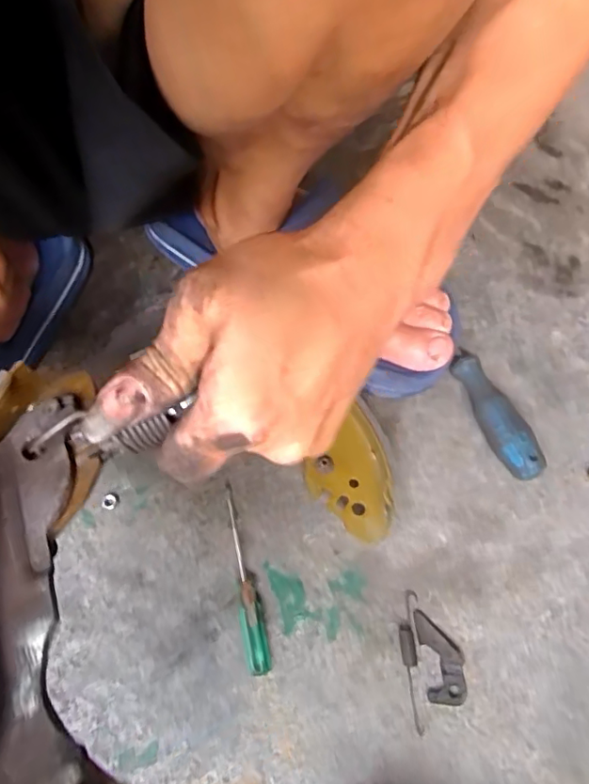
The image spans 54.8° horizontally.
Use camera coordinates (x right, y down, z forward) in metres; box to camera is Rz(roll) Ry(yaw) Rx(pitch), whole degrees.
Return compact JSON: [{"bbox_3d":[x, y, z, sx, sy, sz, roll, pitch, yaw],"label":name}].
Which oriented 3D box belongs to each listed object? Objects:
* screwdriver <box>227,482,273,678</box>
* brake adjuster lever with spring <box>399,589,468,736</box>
[{"bbox_3d":[-0.034,0.117,0.365,0.015,0.014,0.118,-13,65,-6],"label":"screwdriver"},{"bbox_3d":[0.083,0.160,0.345,0.035,0.007,0.073,-8,65,-3],"label":"brake adjuster lever with spring"}]

